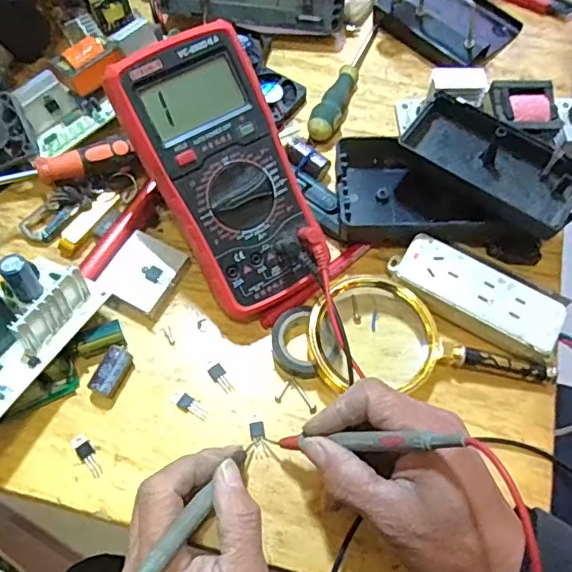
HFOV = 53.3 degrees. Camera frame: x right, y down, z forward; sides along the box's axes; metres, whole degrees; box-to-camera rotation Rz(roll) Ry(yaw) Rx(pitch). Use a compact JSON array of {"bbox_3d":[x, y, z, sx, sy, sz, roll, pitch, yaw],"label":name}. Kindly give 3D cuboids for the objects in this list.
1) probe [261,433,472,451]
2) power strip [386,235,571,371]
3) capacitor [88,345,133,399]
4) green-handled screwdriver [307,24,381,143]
[{"bbox_3d":[0.036,0.091,0.328,0.011,0.149,0.011,33,60,-30],"label":"probe"},{"bbox_3d":[0.136,0.008,0.412,0.123,0.023,0.049,28,67,12],"label":"power strip"},{"bbox_3d":[-0.121,0.059,0.394,0.016,0.015,0.034,22,65,9],"label":"capacitor"},{"bbox_3d":[0.055,-0.189,0.512,0.023,0.021,0.154,19,65,8],"label":"green-handled screwdriver"}]

